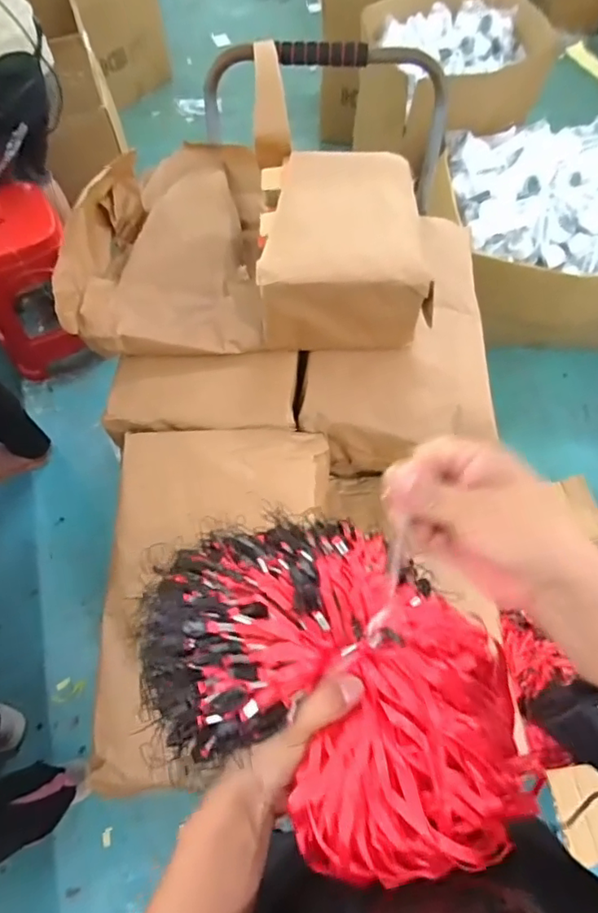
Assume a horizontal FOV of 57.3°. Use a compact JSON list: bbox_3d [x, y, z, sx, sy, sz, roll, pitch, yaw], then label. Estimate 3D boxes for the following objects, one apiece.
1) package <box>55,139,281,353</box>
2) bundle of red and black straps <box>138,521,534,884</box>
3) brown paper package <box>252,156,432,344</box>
[{"bbox_3d":[-0.246,-0.441,1.107,0.364,0.170,0.488,3,63,2],"label":"package"},{"bbox_3d":[0.022,0.149,0.401,0.291,0.094,0.199,30,67,14],"label":"bundle of red and black straps"},{"bbox_3d":[0.079,-0.403,1.050,0.290,0.211,0.321,-1,63,0],"label":"brown paper package"}]

